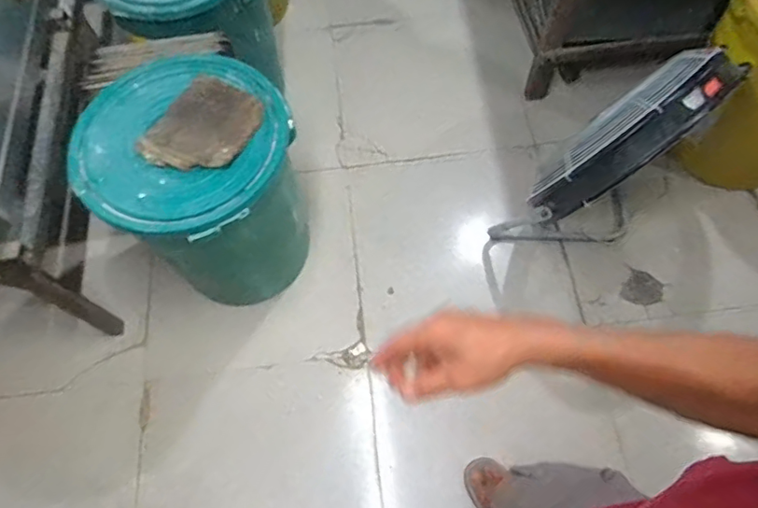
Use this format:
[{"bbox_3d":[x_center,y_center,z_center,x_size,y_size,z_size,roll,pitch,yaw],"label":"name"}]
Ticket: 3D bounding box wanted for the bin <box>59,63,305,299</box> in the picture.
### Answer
[{"bbox_3d":[-0.403,-0.149,1.328,0.432,0.465,0.407,-1,65,3],"label":"bin"}]

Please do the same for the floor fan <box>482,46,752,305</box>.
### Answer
[{"bbox_3d":[0.508,-0.181,1.307,0.510,0.544,0.199,-30,66,-10],"label":"floor fan"}]

